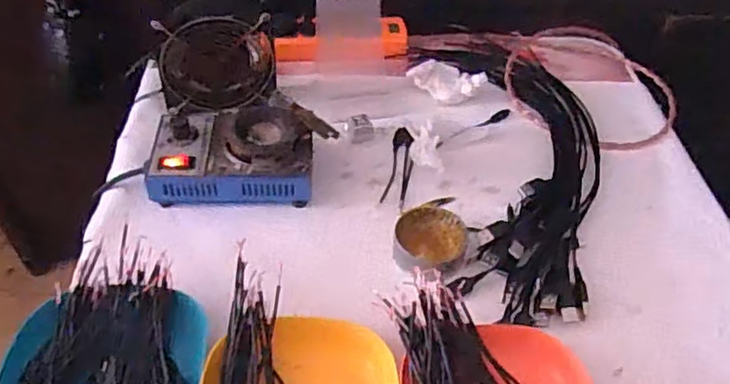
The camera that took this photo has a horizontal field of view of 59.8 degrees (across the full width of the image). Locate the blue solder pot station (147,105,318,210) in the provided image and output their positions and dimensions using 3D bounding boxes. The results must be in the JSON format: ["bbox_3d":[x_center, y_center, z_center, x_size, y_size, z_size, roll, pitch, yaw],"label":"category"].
[{"bbox_3d":[-0.126,-0.038,0.605,0.150,0.054,0.092,0,47,-3],"label":"blue solder pot station"}]

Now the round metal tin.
[{"bbox_3d":[0.059,0.043,0.566,0.063,0.026,0.055,12,48,8],"label":"round metal tin"}]

